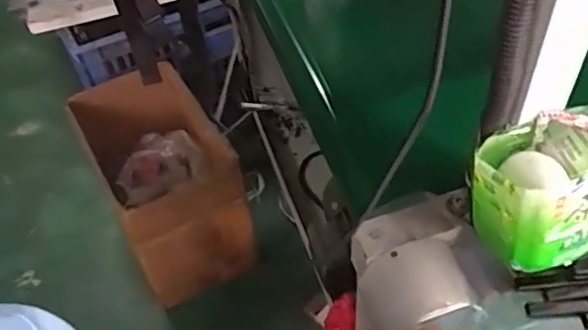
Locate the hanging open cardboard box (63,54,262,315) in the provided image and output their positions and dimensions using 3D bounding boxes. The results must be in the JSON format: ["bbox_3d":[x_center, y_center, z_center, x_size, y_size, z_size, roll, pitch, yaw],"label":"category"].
[{"bbox_3d":[-0.286,0.045,1.295,0.243,0.331,0.428,-25,51,-16],"label":"hanging open cardboard box"}]

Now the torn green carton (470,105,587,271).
[{"bbox_3d":[0.198,0.019,0.448,0.103,0.096,0.084,-21,50,-13],"label":"torn green carton"}]

